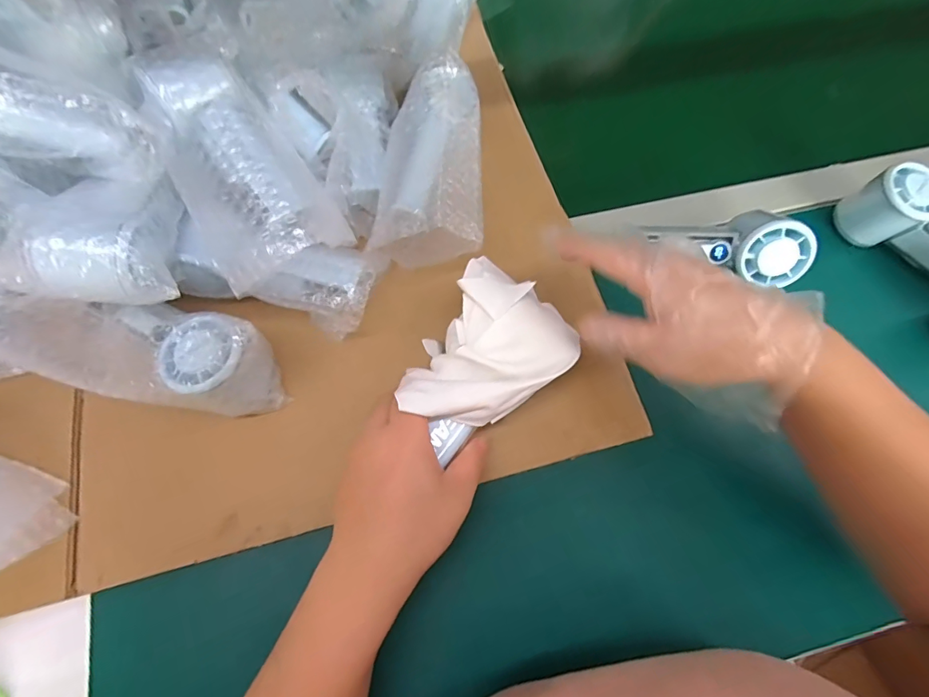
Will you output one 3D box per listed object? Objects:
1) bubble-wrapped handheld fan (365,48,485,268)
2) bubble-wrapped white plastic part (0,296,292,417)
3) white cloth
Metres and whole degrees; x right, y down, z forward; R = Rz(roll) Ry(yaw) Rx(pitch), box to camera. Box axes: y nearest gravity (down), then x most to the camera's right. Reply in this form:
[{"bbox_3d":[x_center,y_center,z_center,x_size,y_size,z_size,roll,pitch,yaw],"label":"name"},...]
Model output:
[{"bbox_3d":[-0.031,-0.163,0.395,0.090,0.058,0.186,1,69,-2],"label":"bubble-wrapped handheld fan"},{"bbox_3d":[-0.243,0.000,0.330,0.210,0.058,0.074,12,69,3],"label":"bubble-wrapped white plastic part"},{"bbox_3d":[0.012,0.005,0.325,0.101,0.041,0.124,40,73,13],"label":"white cloth"}]

